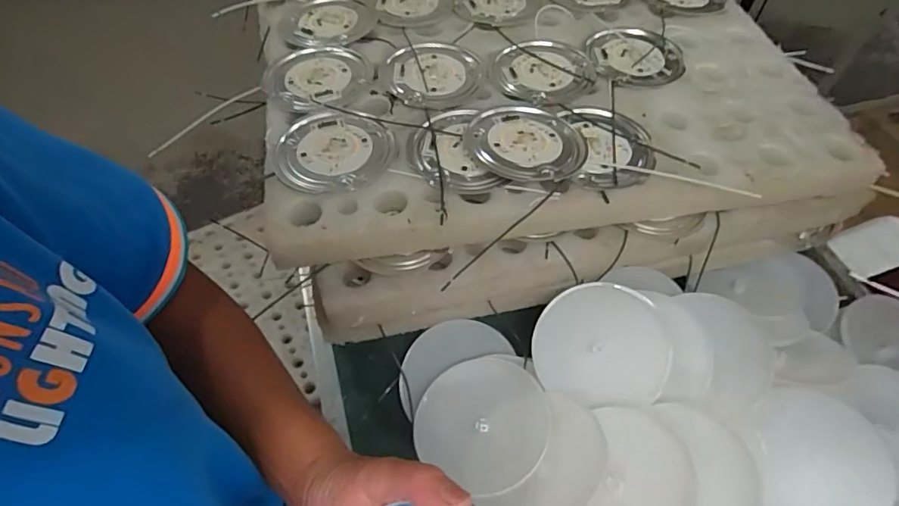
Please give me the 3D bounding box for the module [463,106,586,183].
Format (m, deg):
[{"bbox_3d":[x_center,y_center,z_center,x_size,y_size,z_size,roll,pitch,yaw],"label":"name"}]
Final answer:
[{"bbox_3d":[0.067,-0.097,0.442,0.103,0.014,0.094,14,56,5],"label":"module"}]

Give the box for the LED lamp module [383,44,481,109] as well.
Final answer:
[{"bbox_3d":[-0.016,-0.180,0.506,0.089,0.009,0.100,20,57,9],"label":"LED lamp module"}]

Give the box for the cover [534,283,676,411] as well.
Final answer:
[{"bbox_3d":[0.127,0.078,0.423,0.106,0.013,0.099,0,89,14],"label":"cover"}]

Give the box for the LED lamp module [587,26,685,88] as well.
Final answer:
[{"bbox_3d":[0.196,-0.210,0.534,0.097,0.007,0.094,-5,56,-8],"label":"LED lamp module"}]

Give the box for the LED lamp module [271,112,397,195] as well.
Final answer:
[{"bbox_3d":[-0.102,-0.087,0.439,0.101,0.007,0.091,10,56,3],"label":"LED lamp module"}]

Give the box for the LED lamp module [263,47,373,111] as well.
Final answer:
[{"bbox_3d":[-0.130,-0.175,0.502,0.098,0.010,0.102,26,58,13],"label":"LED lamp module"}]

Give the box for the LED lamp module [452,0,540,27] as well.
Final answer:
[{"bbox_3d":[0.054,-0.294,0.590,0.095,0.006,0.097,14,56,6],"label":"LED lamp module"}]

